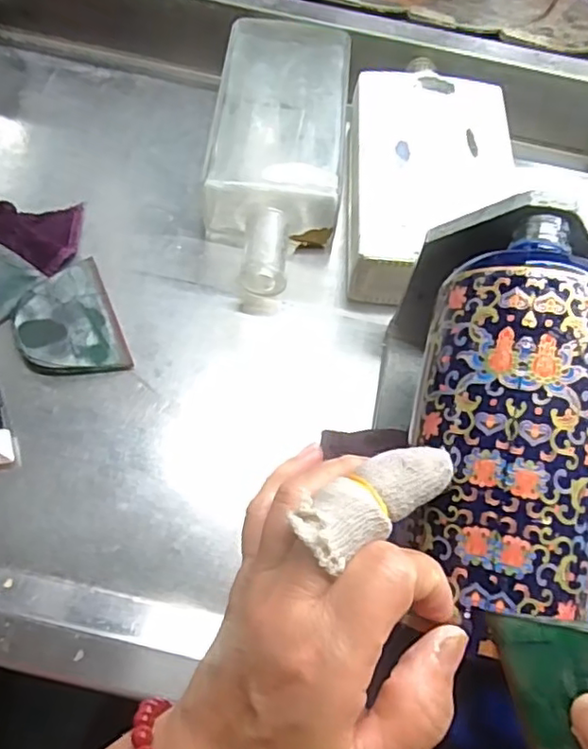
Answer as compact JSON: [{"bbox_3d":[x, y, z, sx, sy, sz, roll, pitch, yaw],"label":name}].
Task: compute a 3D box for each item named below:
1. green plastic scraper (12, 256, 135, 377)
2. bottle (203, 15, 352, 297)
[{"bbox_3d":[-0.140,-0.032,0.376,0.058,0.007,0.082,-22,69,-12],"label":"green plastic scraper"},{"bbox_3d":[-0.011,-0.156,0.427,0.087,0.044,0.225,6,65,0],"label":"bottle"}]

